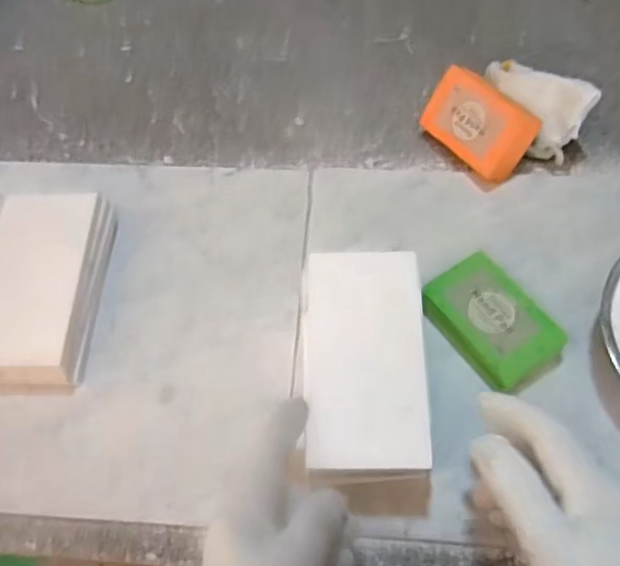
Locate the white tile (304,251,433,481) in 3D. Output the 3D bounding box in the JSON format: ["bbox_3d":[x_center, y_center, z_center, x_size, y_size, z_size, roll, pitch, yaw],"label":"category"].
[{"bbox_3d":[0.035,0.047,0.406,0.076,0.010,0.149,-1,62,4],"label":"white tile"}]

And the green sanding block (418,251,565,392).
[{"bbox_3d":[0.133,0.031,0.471,0.063,0.031,0.098,-34,65,-13],"label":"green sanding block"}]

